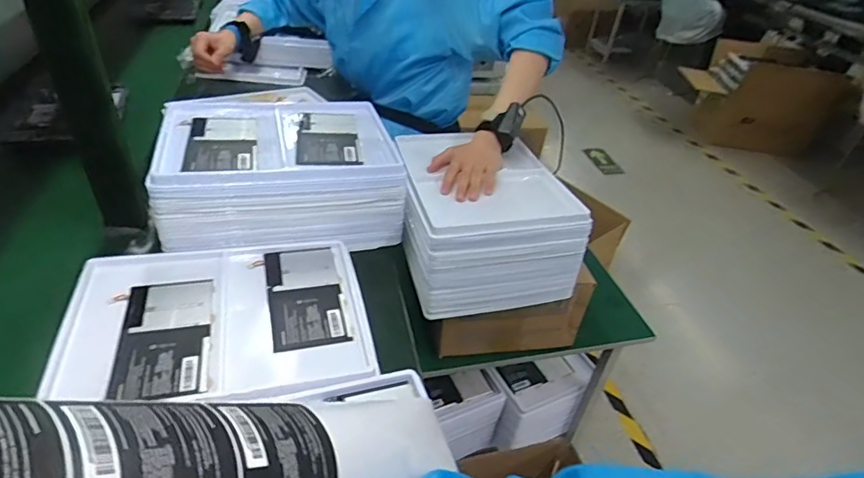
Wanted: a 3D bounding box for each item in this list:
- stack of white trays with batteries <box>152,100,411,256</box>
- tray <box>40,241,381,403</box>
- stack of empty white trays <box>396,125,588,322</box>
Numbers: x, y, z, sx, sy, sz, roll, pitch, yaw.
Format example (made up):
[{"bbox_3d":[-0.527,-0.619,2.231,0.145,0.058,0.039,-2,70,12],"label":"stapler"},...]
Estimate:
[{"bbox_3d":[-0.226,-0.108,0.759,0.317,0.113,0.258,-5,39,-17],"label":"stack of white trays with batteries"},{"bbox_3d":[-0.242,0.087,0.588,0.324,0.023,0.239,-3,38,-14],"label":"tray"},{"bbox_3d":[0.068,-0.050,0.857,0.251,0.159,0.317,-4,38,-15],"label":"stack of empty white trays"}]

